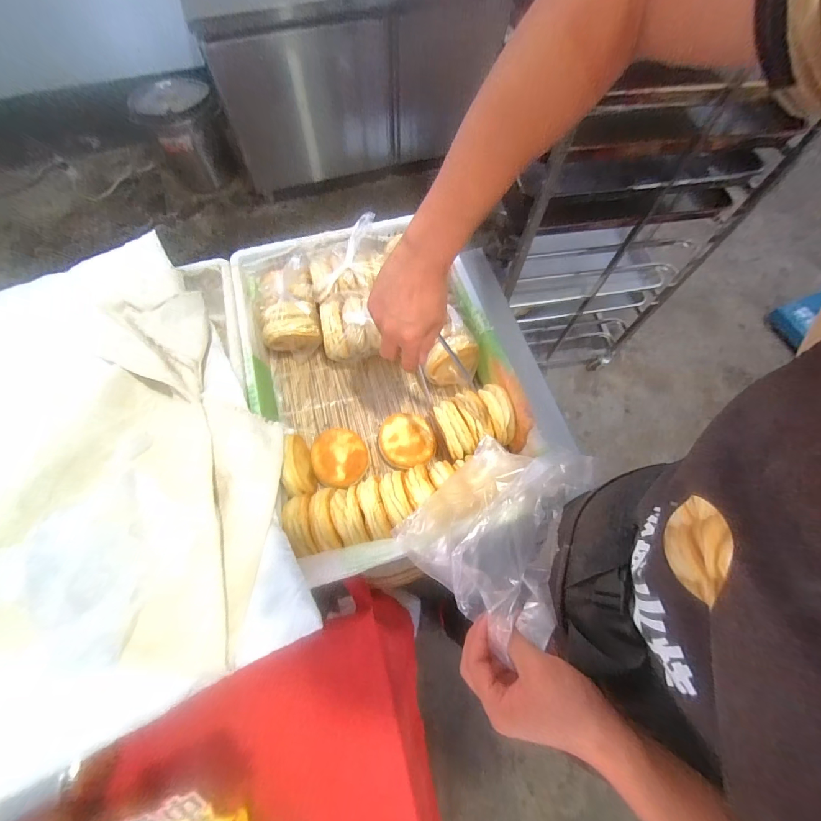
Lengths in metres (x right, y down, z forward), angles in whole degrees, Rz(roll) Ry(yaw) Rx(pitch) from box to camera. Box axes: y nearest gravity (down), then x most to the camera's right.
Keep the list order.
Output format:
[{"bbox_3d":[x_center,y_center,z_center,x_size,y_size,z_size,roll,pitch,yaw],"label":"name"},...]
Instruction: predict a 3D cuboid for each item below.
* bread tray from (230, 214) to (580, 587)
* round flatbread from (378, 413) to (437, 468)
[{"bbox_3d":[-0.057,-0.058,0.651,0.398,0.119,0.582,-15,68,-7],"label":"bread tray"},{"bbox_3d":[-0.005,0.051,0.634,0.094,0.017,0.090,16,67,6],"label":"round flatbread"}]

